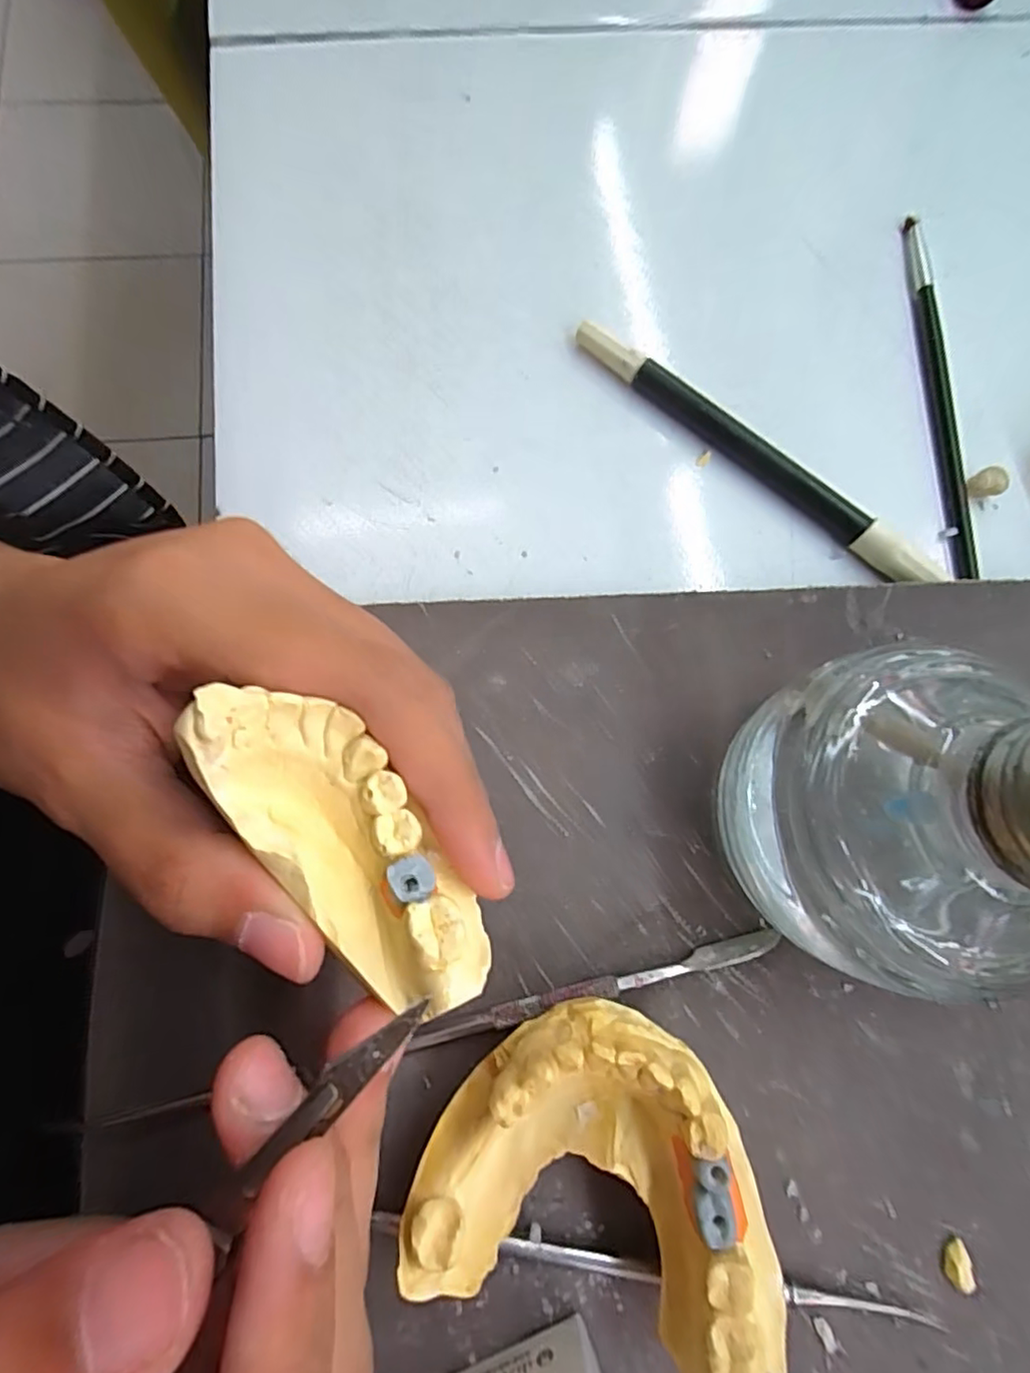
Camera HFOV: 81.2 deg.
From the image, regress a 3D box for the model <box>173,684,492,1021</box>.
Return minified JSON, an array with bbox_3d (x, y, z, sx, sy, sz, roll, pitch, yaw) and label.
[{"bbox_3d":[-0.028,0.026,0.101,0.026,0.019,0.061,-38,93,-9],"label":"model"}]

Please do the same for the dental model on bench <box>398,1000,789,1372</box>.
[{"bbox_3d":[0.019,0.097,0.125,0.071,0.038,0.060,14,76,0],"label":"dental model on bench"}]

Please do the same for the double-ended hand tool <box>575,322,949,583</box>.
[{"bbox_3d":[0.070,-0.072,0.180,0.127,0.007,0.008,40,77,6],"label":"double-ended hand tool"}]

